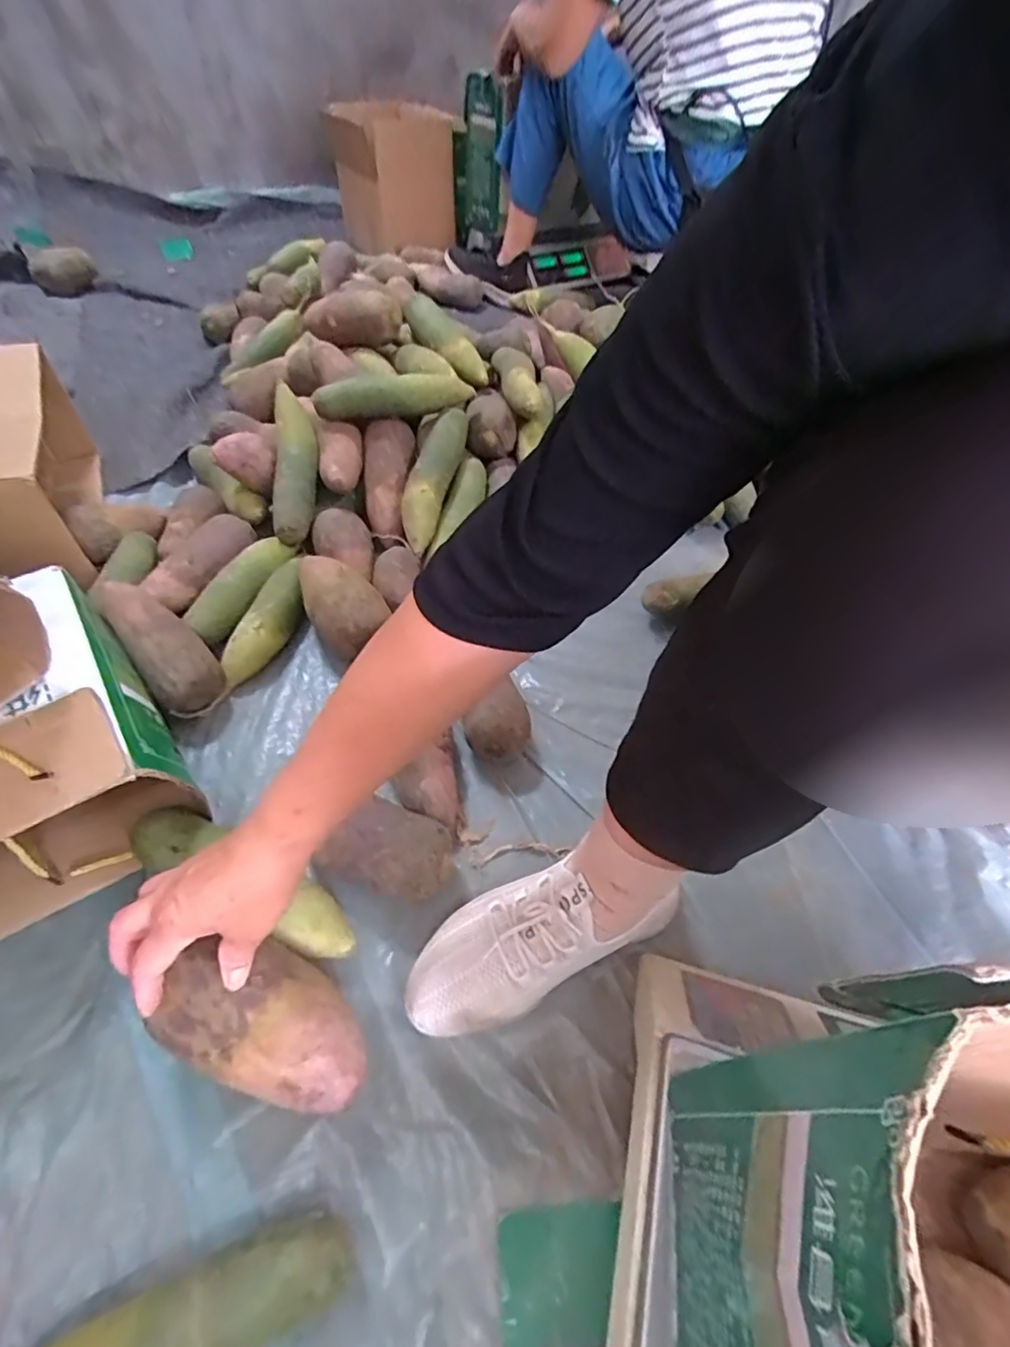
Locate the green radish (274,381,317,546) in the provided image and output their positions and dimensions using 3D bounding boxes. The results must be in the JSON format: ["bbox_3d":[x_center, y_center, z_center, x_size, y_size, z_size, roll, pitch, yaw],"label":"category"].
[{"bbox_3d":[-0.270,-0.276,0.723,0.052,0.045,0.216,-4,71,-6],"label":"green radish"}]

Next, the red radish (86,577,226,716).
[{"bbox_3d":[-0.368,-0.039,0.586,0.069,0.052,0.175,-39,83,-29],"label":"red radish"}]

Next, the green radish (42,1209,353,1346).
[{"bbox_3d":[-0.186,0.371,0.312,0.196,0.046,0.048,-17,53,-16],"label":"green radish"}]

